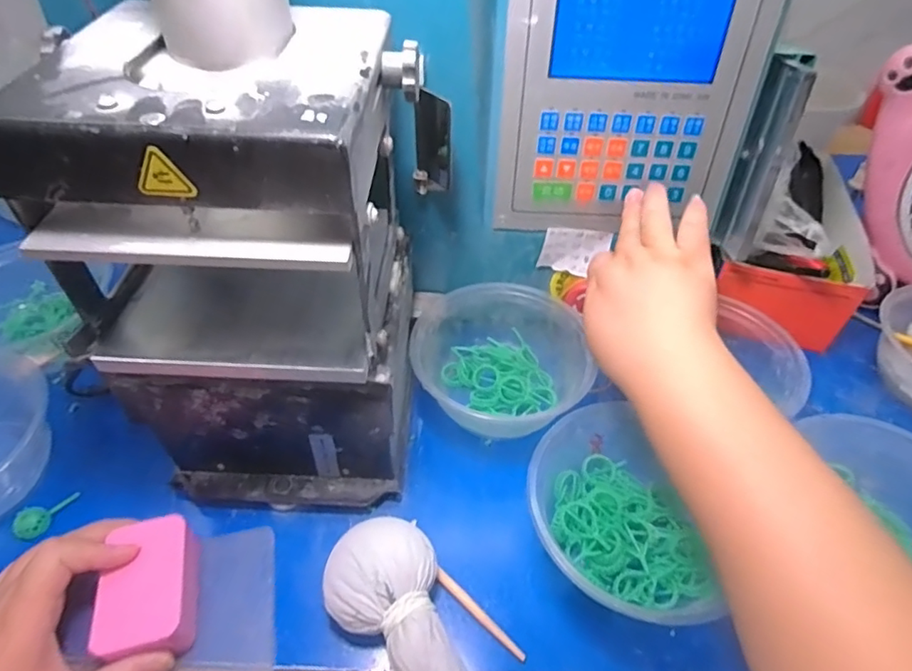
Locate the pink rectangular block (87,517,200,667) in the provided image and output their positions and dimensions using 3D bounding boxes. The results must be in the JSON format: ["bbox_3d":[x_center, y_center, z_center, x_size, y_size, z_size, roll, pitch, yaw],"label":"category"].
[{"bbox_3d":[-0.174,0.145,0.319,0.049,0.029,0.071,-10,48,-12],"label":"pink rectangular block"}]

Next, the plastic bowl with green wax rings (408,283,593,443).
[{"bbox_3d":[0.040,0.015,0.441,0.133,0.051,0.116,12,48,9],"label":"plastic bowl with green wax rings"}]

